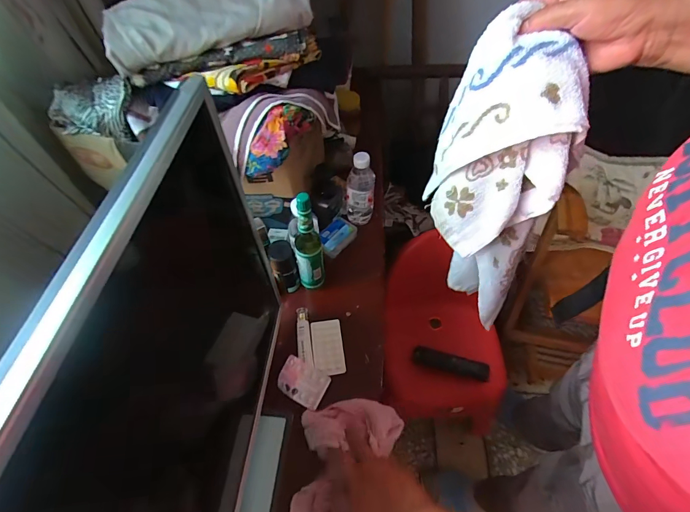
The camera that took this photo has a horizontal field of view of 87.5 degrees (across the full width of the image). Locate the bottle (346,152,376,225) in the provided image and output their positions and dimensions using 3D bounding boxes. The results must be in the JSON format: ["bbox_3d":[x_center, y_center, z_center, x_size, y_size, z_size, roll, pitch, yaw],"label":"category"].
[{"bbox_3d":[0.034,-0.150,0.785,0.061,0.177,0.061,3,52,5],"label":"bottle"}]

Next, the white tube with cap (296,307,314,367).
[{"bbox_3d":[-0.075,0.148,0.664,0.025,0.021,0.117,-9,52,-4],"label":"white tube with cap"}]

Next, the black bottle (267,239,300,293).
[{"bbox_3d":[-0.115,0.023,0.695,0.044,0.112,0.044,-16,53,-9],"label":"black bottle"}]

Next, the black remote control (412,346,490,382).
[{"bbox_3d":[0.282,0.285,0.967,0.196,0.031,0.043,16,55,15],"label":"black remote control"}]

